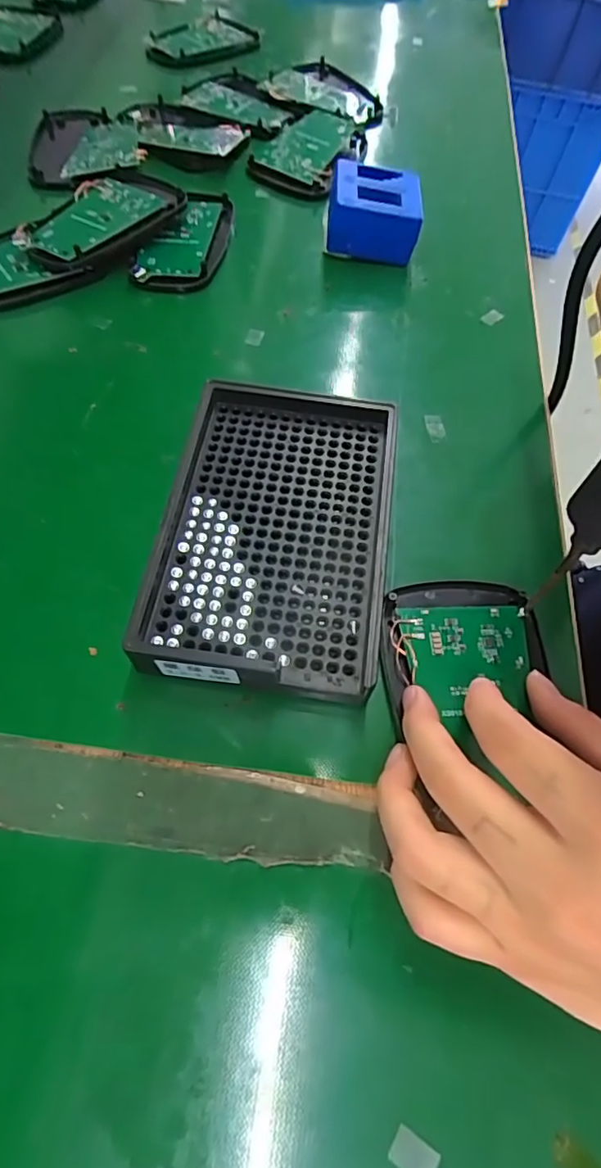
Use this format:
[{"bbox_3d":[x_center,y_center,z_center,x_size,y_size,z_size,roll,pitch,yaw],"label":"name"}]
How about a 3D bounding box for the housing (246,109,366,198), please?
[{"bbox_3d":[0.004,-0.310,0.395,0.063,0.013,0.091,25,63,9],"label":"housing"}]

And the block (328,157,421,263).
[{"bbox_3d":[0.044,-0.223,0.338,0.053,0.037,0.048,3,61,-2],"label":"block"}]

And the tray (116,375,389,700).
[{"bbox_3d":[-0.011,-0.022,0.234,0.090,0.025,0.140,9,61,1],"label":"tray"}]

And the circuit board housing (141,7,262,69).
[{"bbox_3d":[-0.085,-0.460,0.469,0.093,0.008,0.070,-29,67,-18],"label":"circuit board housing"}]

